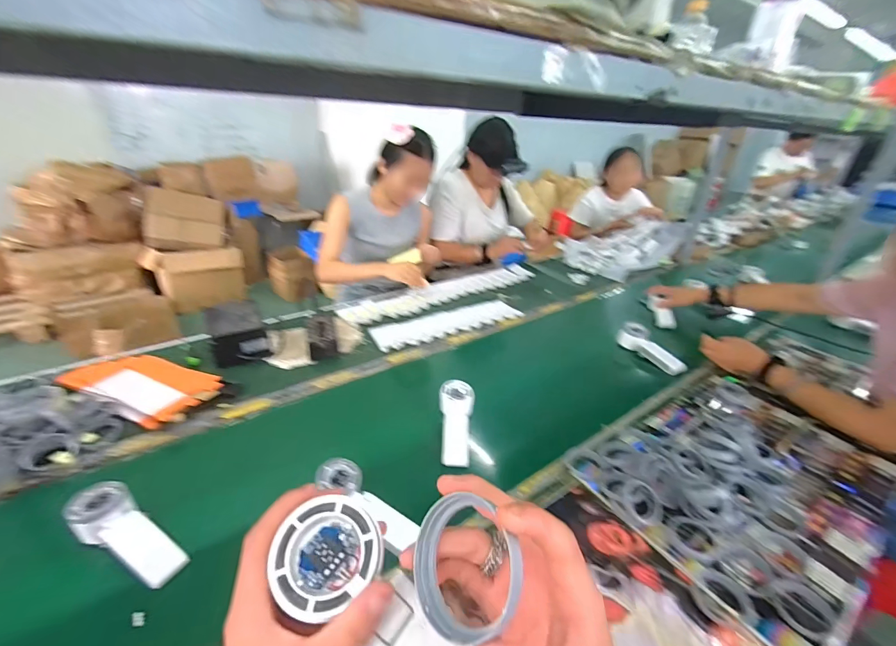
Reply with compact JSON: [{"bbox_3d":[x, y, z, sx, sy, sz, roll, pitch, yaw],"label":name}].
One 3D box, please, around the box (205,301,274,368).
[{"bbox_3d":[-0.478,0.021,0.880,0.115,0.088,0.129,-17,34,-34],"label":"box"}]

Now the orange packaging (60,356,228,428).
[{"bbox_3d":[-0.589,0.118,0.746,0.303,0.025,0.131,12,29,16],"label":"orange packaging"}]

